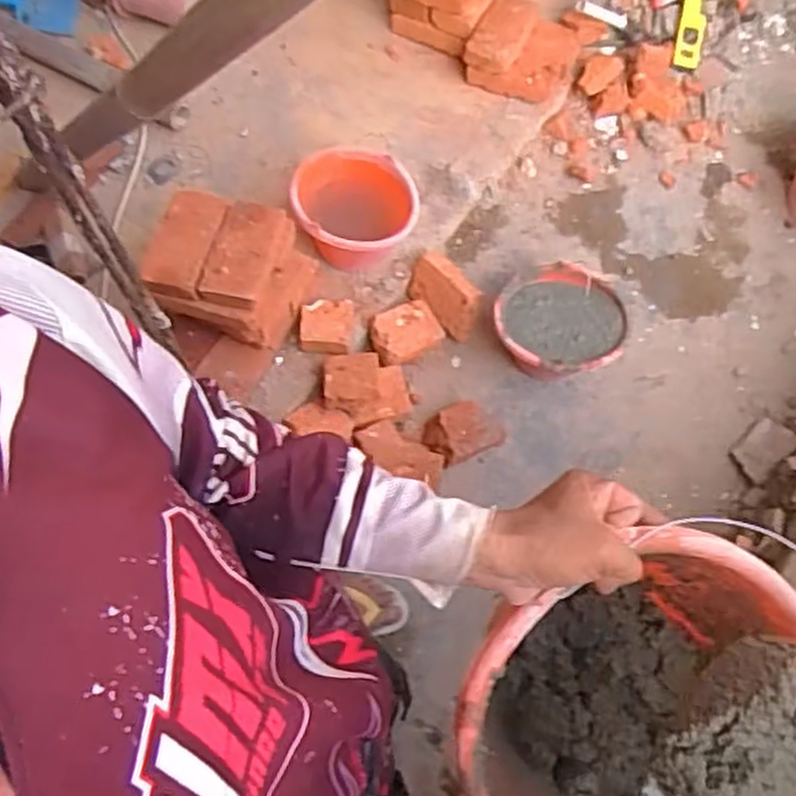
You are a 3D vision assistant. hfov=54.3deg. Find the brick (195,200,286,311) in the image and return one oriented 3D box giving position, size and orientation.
[{"bbox_3d":[-0.273,-0.261,1.386,0.112,0.052,0.205,18,68,8],"label":"brick"}]

